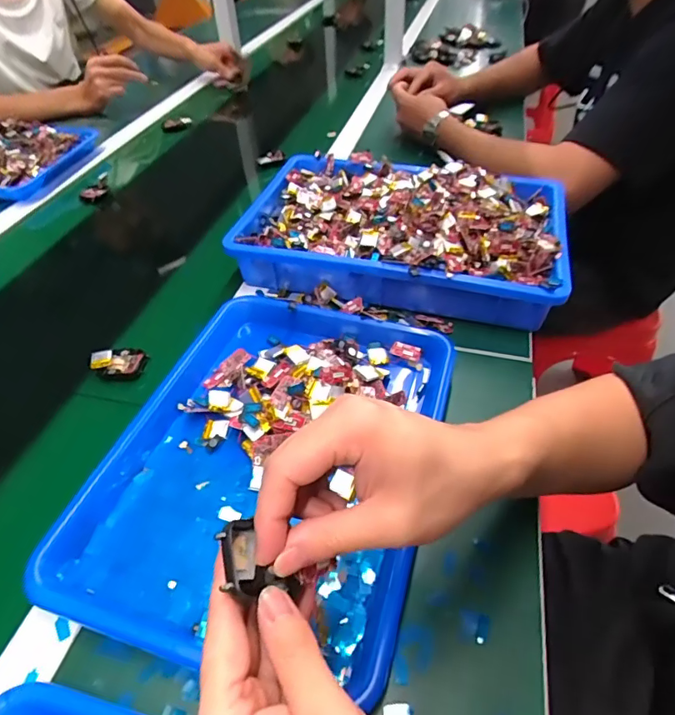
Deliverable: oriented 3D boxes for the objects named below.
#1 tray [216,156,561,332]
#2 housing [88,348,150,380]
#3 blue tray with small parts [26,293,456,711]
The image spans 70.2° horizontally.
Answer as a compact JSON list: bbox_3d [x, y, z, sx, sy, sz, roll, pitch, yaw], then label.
[{"bbox_3d":[0.075,-0.163,0.597,0.378,0.082,0.241,11,47,12],"label":"tray"},{"bbox_3d":[-0.228,0.004,0.501,0.052,0.018,0.038,0,46,2],"label":"housing"},{"bbox_3d":[-0.057,0.071,0.407,0.267,0.047,0.330,12,48,13],"label":"blue tray with small parts"}]

